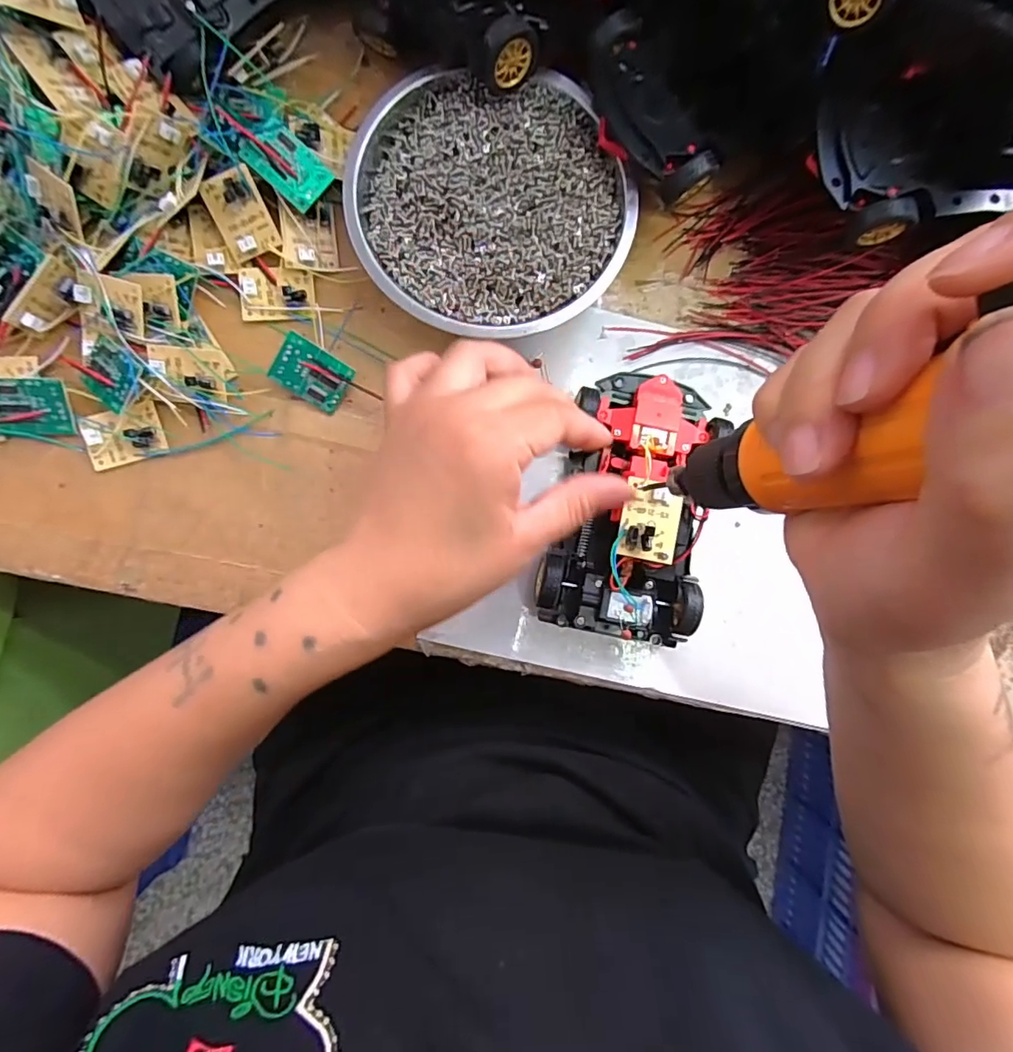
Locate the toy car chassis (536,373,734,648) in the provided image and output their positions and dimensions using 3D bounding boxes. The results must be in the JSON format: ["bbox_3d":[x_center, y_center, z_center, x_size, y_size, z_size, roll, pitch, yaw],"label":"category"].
[{"bbox_3d":[0.068,-0.013,0.289,0.081,0.038,0.141,9,87,-2],"label":"toy car chassis"}]

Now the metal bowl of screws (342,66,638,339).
[{"bbox_3d":[-0.010,-0.169,0.289,0.137,0.031,0.140,0,91,-2],"label":"metal bowl of screws"}]

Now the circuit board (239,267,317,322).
[{"bbox_3d":[-0.128,-0.131,0.306,0.040,0.007,0.029,-4,89,-4],"label":"circuit board"}]

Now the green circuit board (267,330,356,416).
[{"bbox_3d":[-0.108,-0.084,0.302,0.039,0.004,0.030,31,102,-15],"label":"green circuit board"}]

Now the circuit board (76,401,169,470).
[{"bbox_3d":[-0.209,-0.050,0.295,0.040,0.007,0.030,-14,90,-4],"label":"circuit board"}]

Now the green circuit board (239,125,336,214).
[{"bbox_3d":[-0.117,-0.194,0.293,0.040,0.005,0.030,39,81,-24],"label":"green circuit board"}]

